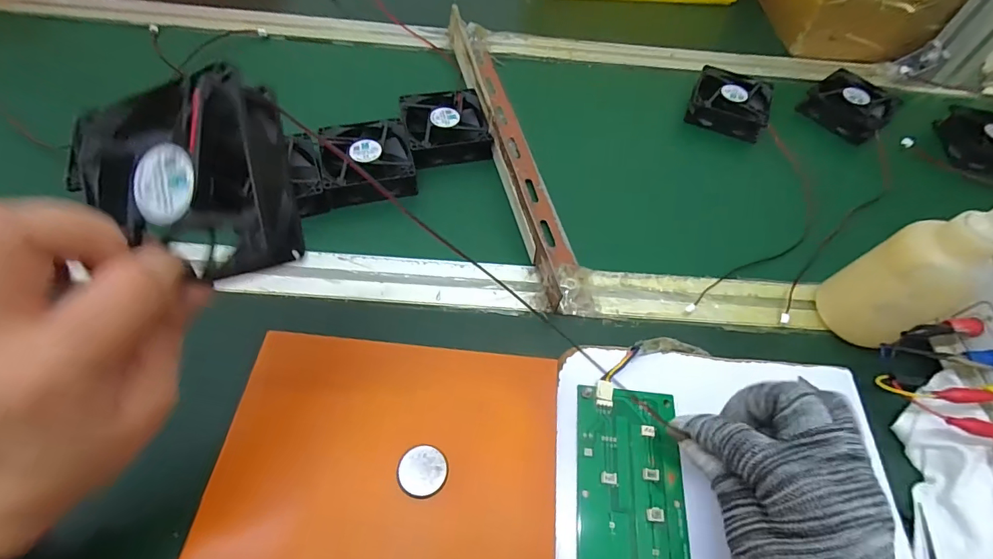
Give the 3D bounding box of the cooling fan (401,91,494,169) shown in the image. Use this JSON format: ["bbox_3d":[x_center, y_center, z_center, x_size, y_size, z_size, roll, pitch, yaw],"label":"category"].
[{"bbox_3d":[-0.049,-0.151,0.455,0.079,0.027,0.084,-11,61,-10],"label":"cooling fan"}]

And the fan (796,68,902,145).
[{"bbox_3d":[0.399,-0.197,0.516,0.083,0.024,0.080,-35,67,-21],"label":"fan"}]

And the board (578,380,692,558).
[{"bbox_3d":[0.082,0.131,0.274,0.064,0.007,0.133,6,59,0],"label":"board"}]

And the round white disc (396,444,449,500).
[{"bbox_3d":[-0.044,0.114,0.273,0.029,0.004,0.029,1,59,-3],"label":"round white disc"}]

